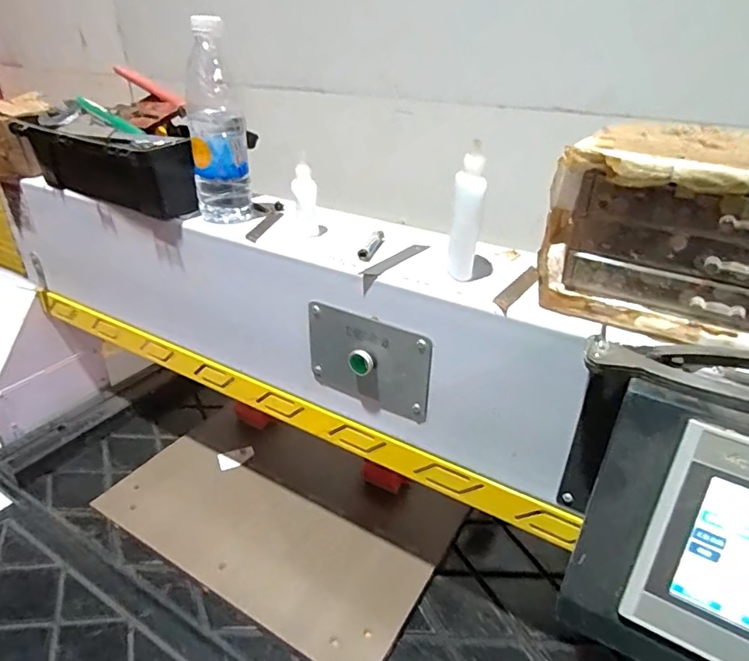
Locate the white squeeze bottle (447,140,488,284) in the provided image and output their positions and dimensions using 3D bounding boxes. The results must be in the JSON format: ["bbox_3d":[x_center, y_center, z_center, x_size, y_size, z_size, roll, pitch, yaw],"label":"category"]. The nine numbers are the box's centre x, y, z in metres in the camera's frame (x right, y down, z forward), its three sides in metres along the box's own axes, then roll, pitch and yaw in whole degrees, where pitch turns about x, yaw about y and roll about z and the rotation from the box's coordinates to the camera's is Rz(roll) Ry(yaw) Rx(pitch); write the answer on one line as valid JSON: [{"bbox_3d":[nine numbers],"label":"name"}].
[{"bbox_3d":[0.086,-0.109,0.482,0.028,0.114,0.035,5,31,8],"label":"white squeeze bottle"}]

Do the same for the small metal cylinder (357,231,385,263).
[{"bbox_3d":[-0.002,-0.093,0.564,0.014,0.012,0.068,10,32,16],"label":"small metal cylinder"}]

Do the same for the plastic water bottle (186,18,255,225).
[{"bbox_3d":[-0.182,-0.230,0.596,0.062,0.218,0.058,-8,31,-14],"label":"plastic water bottle"}]

